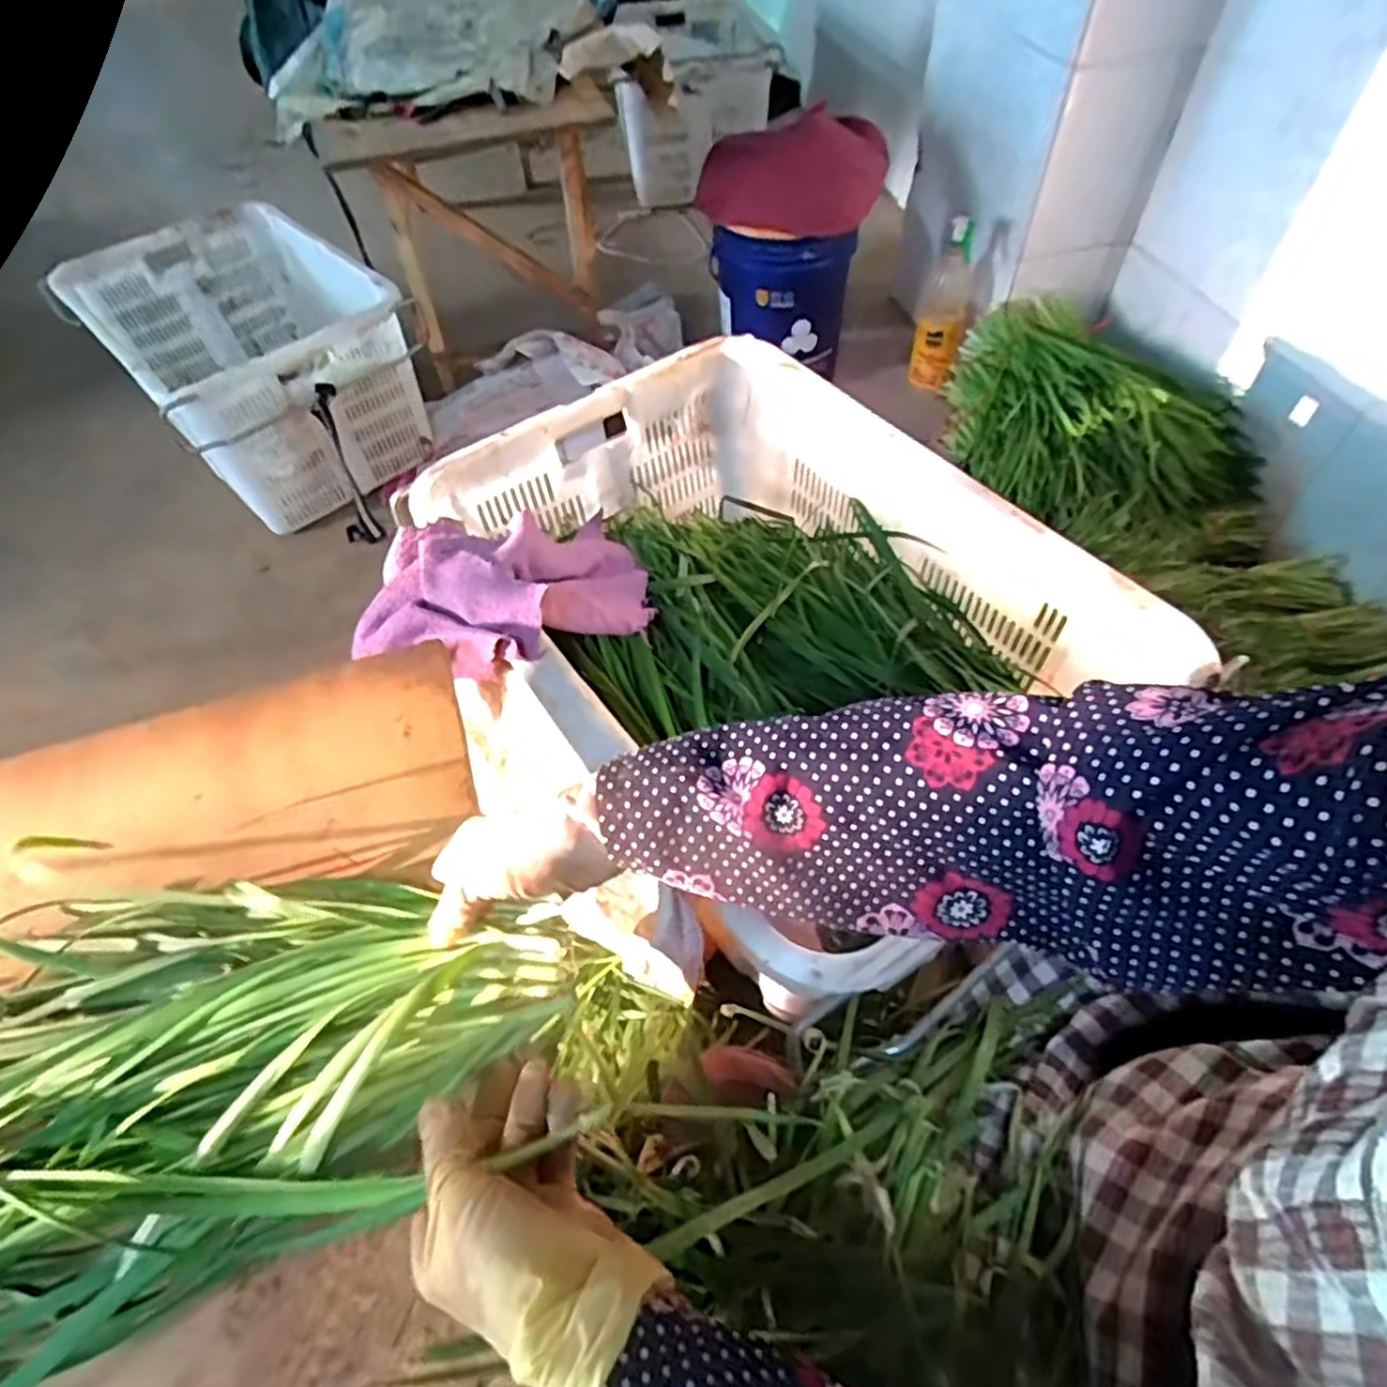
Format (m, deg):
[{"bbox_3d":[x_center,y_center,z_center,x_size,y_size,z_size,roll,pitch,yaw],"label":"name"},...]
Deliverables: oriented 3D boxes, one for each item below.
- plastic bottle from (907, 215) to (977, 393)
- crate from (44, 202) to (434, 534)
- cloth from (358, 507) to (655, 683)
[{"bbox_3d":[0.520,-0.789,1.554,0.100,0.328,0.121,10,56,12],"label":"plastic bottle"},{"bbox_3d":[-0.896,-0.681,1.561,0.459,0.338,0.632,-40,61,-21],"label":"crate"},{"bbox_3d":[-0.171,-0.093,0.725,0.268,0.119,0.200,-25,57,-12],"label":"cloth"}]

